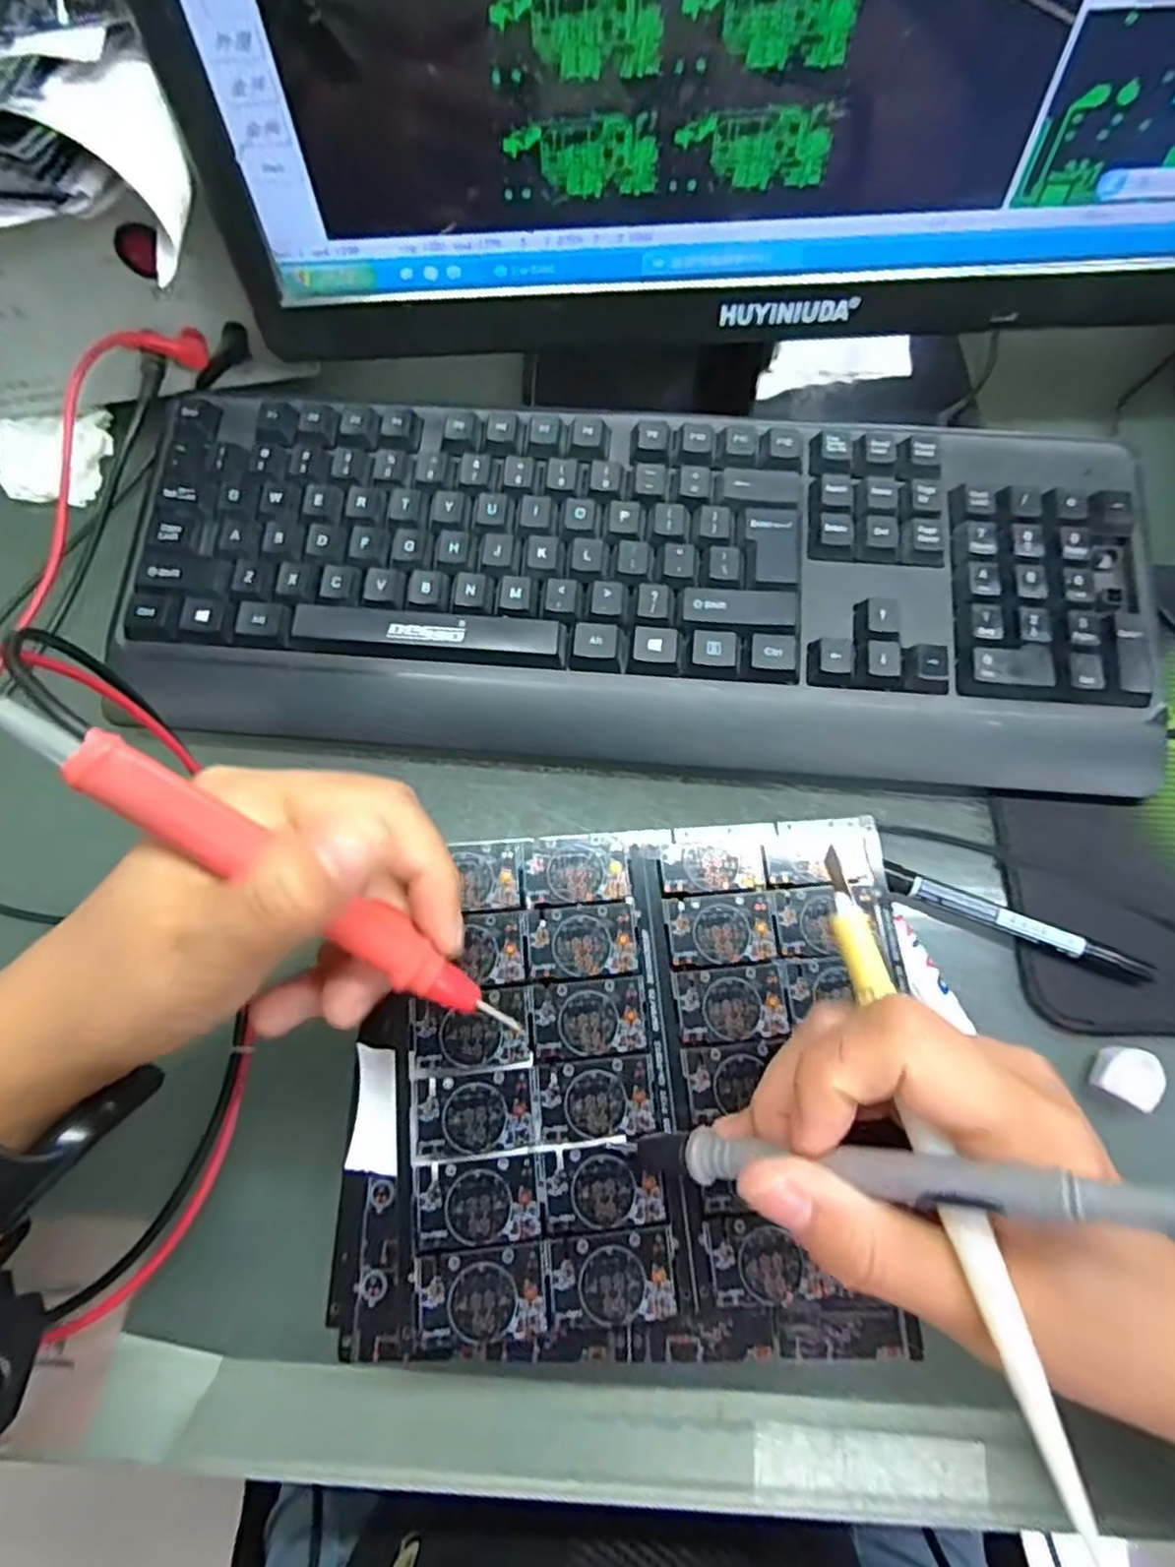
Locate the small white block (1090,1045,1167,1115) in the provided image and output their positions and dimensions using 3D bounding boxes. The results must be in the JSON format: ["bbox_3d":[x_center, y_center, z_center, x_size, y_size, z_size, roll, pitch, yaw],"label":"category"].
[{"bbox_3d":[0.195,0.105,0.264,0.019,0.010,0.021,30,72,11],"label":"small white block"}]

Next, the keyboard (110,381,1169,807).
[{"bbox_3d":[0.020,-0.088,0.321,0.425,0.042,0.155,5,70,2],"label":"keyboard"}]

